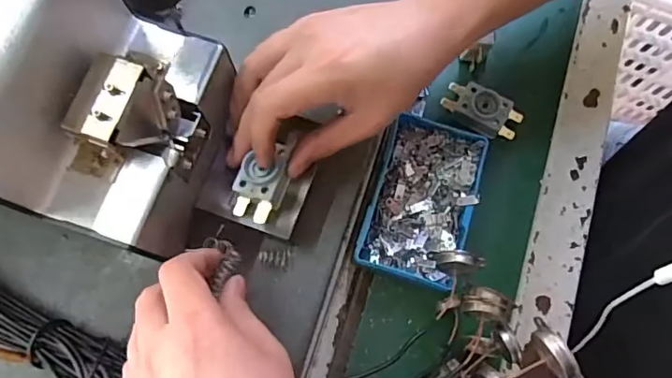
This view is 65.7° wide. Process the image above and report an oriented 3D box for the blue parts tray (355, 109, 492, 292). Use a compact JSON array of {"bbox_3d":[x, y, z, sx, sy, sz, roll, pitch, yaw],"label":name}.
[{"bbox_3d":[0.062,0.008,0.372,0.068,0.021,0.114,18,75,4],"label":"blue parts tray"}]

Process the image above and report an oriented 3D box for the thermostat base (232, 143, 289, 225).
[{"bbox_3d":[-0.046,-0.005,0.323,0.030,0.018,0.048,17,77,3],"label":"thermostat base"}]

